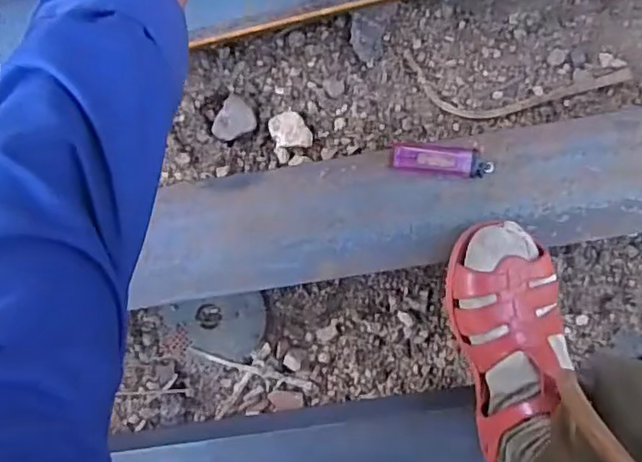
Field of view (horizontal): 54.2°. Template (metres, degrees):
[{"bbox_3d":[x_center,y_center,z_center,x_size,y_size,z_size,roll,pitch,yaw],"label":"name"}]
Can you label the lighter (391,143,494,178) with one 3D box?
[{"bbox_3d":[0.097,-0.056,0.505,0.079,0.010,0.022,5,99,3],"label":"lighter"}]

